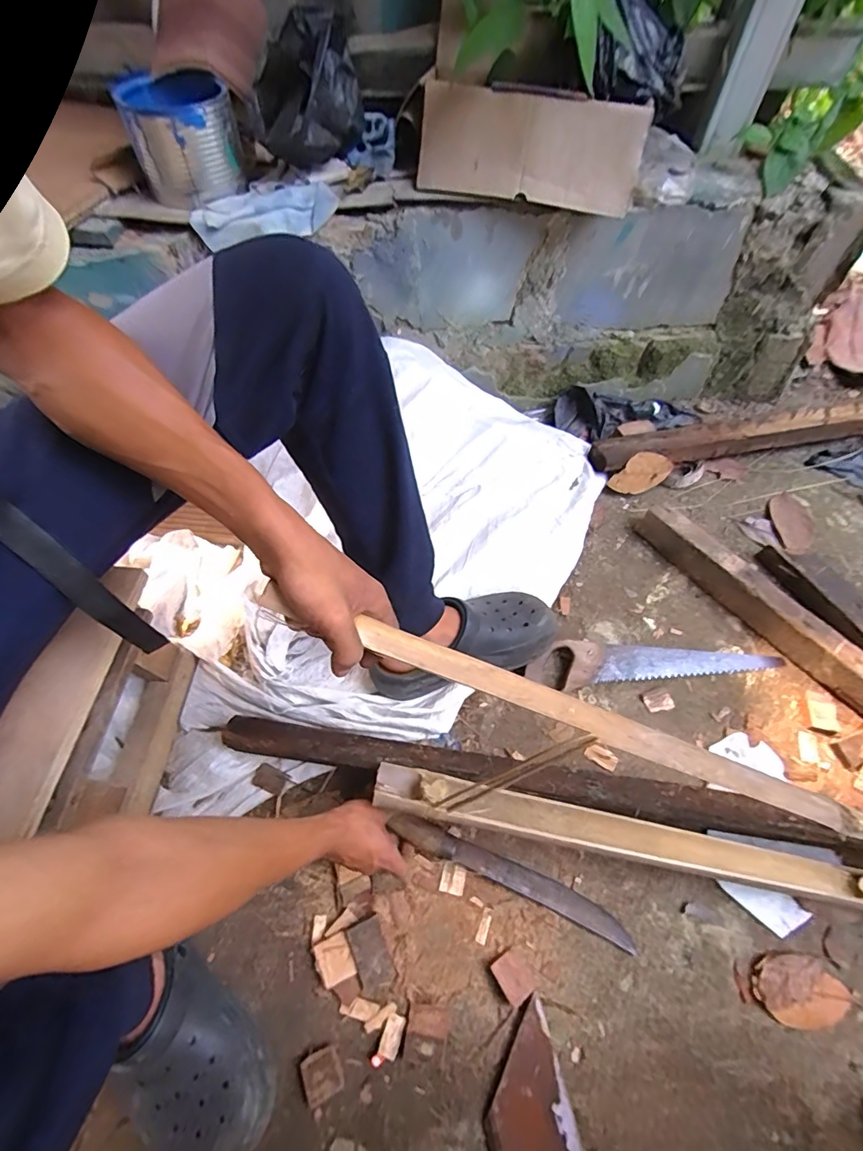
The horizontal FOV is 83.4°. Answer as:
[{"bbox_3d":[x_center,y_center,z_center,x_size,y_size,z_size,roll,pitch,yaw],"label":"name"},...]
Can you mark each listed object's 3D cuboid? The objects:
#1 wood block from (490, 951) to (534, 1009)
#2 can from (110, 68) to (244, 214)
[{"bbox_3d":[0.090,0.450,0.541,0.032,0.025,0.043,-31,64,-17],"label":"wood block"},{"bbox_3d":[-0.363,-0.647,0.718,0.149,0.111,0.153,-20,61,-11],"label":"can"}]

